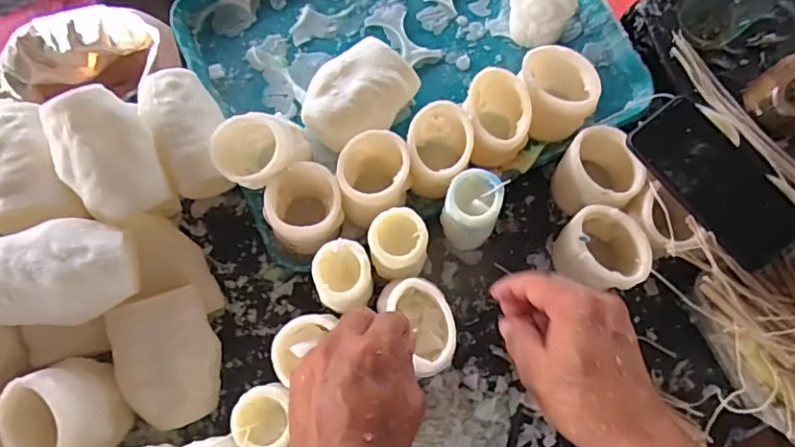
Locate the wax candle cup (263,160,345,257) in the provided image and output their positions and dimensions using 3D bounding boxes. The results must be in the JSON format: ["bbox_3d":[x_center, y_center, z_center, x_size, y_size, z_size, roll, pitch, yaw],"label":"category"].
[{"bbox_3d":[-0.085,-0.012,0.516,0.065,0.063,0.074,-9,76,-3],"label":"wax candle cup"}]

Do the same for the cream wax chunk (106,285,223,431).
[{"bbox_3d":[-0.206,0.125,0.499,0.083,0.065,0.114,-18,77,-5],"label":"cream wax chunk"}]

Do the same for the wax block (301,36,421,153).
[{"bbox_3d":[-0.039,-0.131,0.574,0.086,0.056,0.120,42,79,9],"label":"wax block"}]

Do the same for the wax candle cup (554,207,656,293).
[{"bbox_3d":[0.190,0.029,0.523,0.074,0.082,0.060,28,77,6],"label":"wax candle cup"}]

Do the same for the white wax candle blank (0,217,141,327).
[{"bbox_3d":[-0.285,0.043,0.471,0.117,0.058,0.087,-2,76,-1],"label":"white wax candle blank"}]

